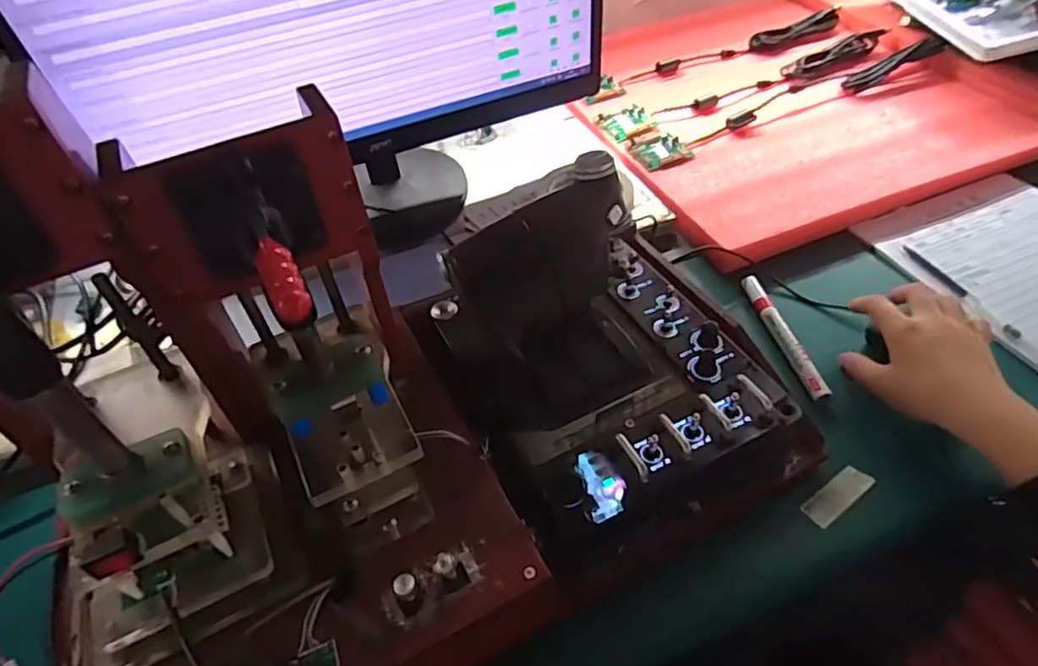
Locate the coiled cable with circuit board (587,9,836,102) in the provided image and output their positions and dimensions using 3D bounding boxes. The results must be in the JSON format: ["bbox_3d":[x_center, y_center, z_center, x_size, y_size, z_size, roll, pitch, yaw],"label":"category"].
[{"bbox_3d":[0.273,-0.382,0.839,0.399,0.020,0.047,-19,48,-12],"label":"coiled cable with circuit board"}]

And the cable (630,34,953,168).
[{"bbox_3d":[0.324,-0.275,0.737,0.408,0.030,0.050,-22,51,-10],"label":"cable"}]

